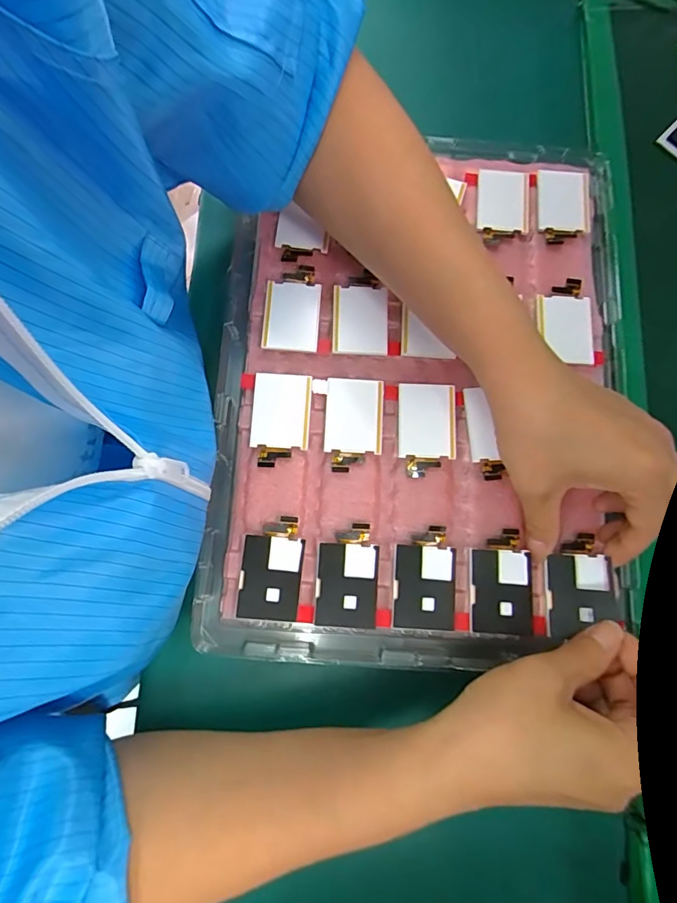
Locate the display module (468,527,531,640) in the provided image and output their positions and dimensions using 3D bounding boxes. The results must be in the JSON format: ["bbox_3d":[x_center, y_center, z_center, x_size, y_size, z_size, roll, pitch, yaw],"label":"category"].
[{"bbox_3d":[0.093,0.075,0.265,0.035,0.004,0.056,2,80,-1],"label":"display module"}]

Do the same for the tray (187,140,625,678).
[{"bbox_3d":[0.048,-0.044,0.295,0.244,0.025,0.337,5,80,0],"label":"tray"}]

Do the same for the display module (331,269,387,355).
[{"bbox_3d":[0.014,-0.087,0.297,0.035,0.006,0.052,2,80,-1],"label":"display module"}]

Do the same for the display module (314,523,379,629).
[{"bbox_3d":[0.005,0.070,0.266,0.034,0.004,0.056,4,80,0],"label":"display module"}]

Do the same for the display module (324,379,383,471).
[{"bbox_3d":[0.009,-0.016,0.285,0.034,0.004,0.057,3,80,-1],"label":"display module"}]

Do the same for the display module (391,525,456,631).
[{"bbox_3d":[0.049,0.072,0.267,0.035,0.004,0.056,4,80,0],"label":"display module"}]

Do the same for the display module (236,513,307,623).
[{"bbox_3d":[-0.038,0.067,0.266,0.034,0.005,0.057,7,80,0],"label":"display module"}]

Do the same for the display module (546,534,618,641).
[{"bbox_3d":[0.136,0.076,0.262,0.034,0.010,0.054,-1,69,16],"label":"display module"}]

